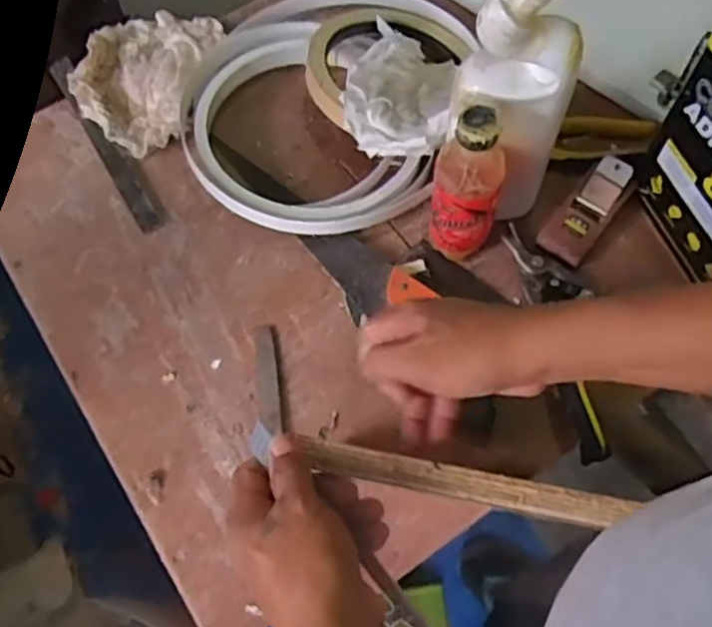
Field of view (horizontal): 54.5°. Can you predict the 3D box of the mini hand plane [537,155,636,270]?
[{"bbox_3d":[0.217,-0.098,0.646,0.042,0.016,0.105,36,87,16],"label":"mini hand plane"}]

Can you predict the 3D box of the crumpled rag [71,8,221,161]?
[{"bbox_3d":[-0.227,-0.251,0.735,0.131,0.038,0.169,14,68,8],"label":"crumpled rag"}]

